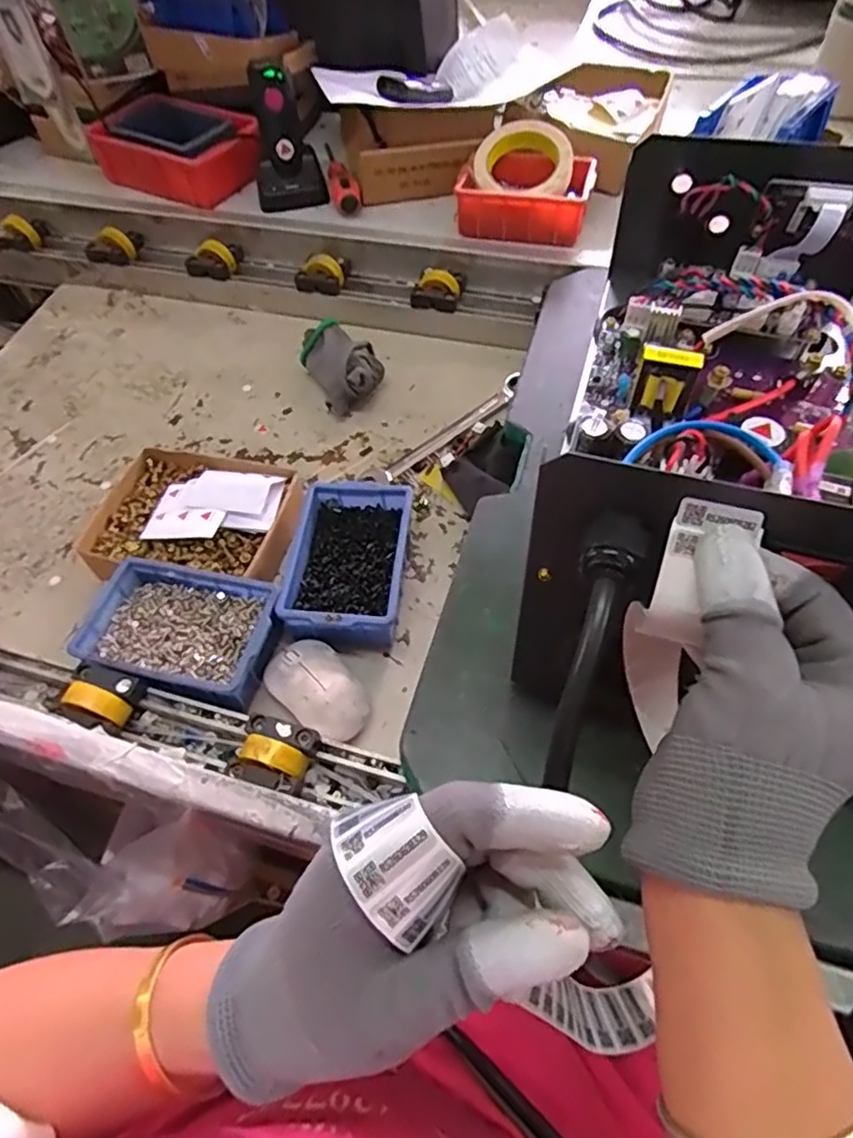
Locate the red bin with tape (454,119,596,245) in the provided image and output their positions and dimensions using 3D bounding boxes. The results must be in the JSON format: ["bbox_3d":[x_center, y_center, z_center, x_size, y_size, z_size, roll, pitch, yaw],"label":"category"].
[{"bbox_3d":[0.109,-0.430,0.706,0.141,0.070,0.108,8,57,9],"label":"red bin with tape"}]

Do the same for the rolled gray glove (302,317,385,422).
[{"bbox_3d":[-0.094,-0.224,0.701,0.069,0.054,0.116,-25,58,-12],"label":"rolled gray glove"}]

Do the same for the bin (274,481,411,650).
[{"bbox_3d":[-0.062,-0.005,0.556,0.105,0.057,0.158,6,57,8],"label":"bin"}]

